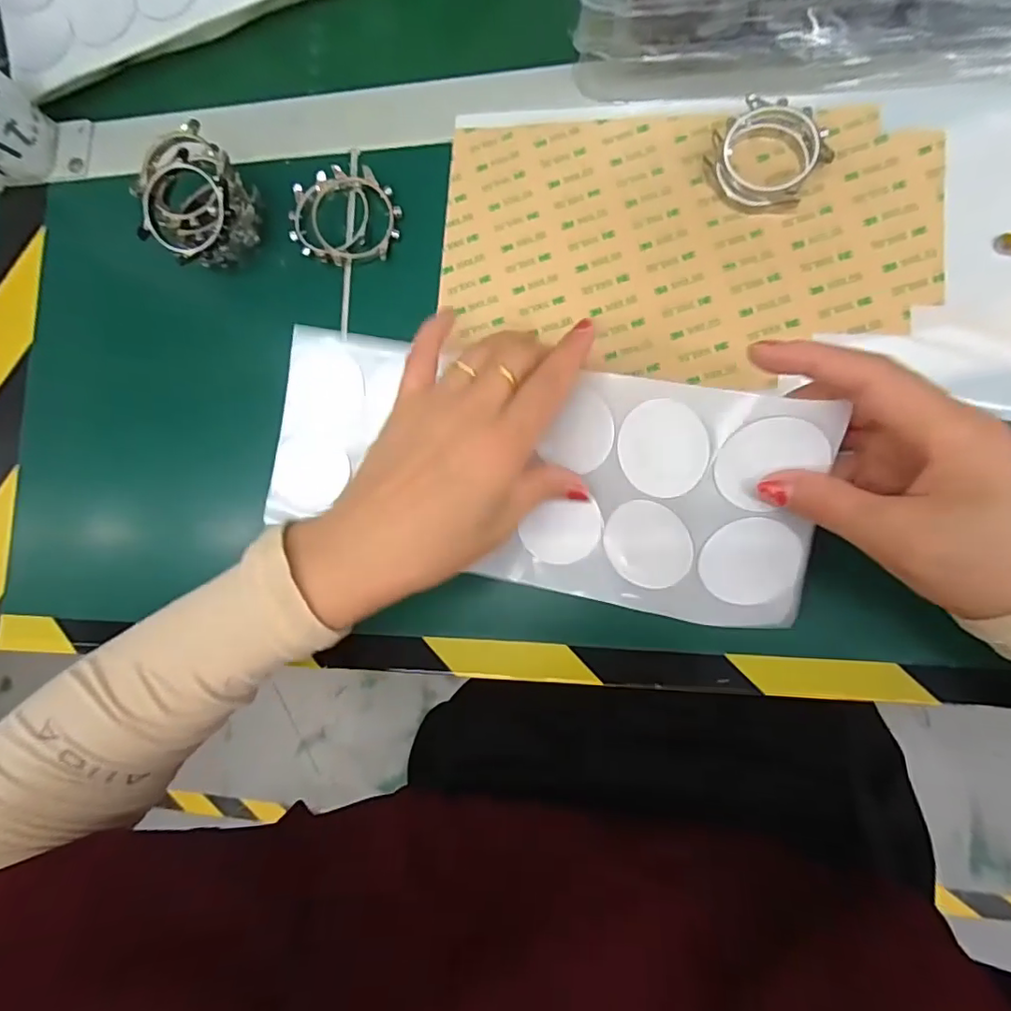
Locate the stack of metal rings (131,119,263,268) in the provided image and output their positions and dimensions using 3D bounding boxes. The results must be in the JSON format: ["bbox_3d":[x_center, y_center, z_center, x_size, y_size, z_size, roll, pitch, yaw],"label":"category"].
[{"bbox_3d":[-0.175,-0.169,0.314,0.062,0.038,0.067,-36,79,4],"label":"stack of metal rings"}]

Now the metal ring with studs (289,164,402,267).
[{"bbox_3d":[-0.094,-0.166,0.316,0.065,0.016,0.054,-6,82,9],"label":"metal ring with studs"}]

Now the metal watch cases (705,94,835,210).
[{"bbox_3d":[0.134,-0.178,0.281,0.048,0.015,0.052,-42,79,2],"label":"metal watch cases"}]

